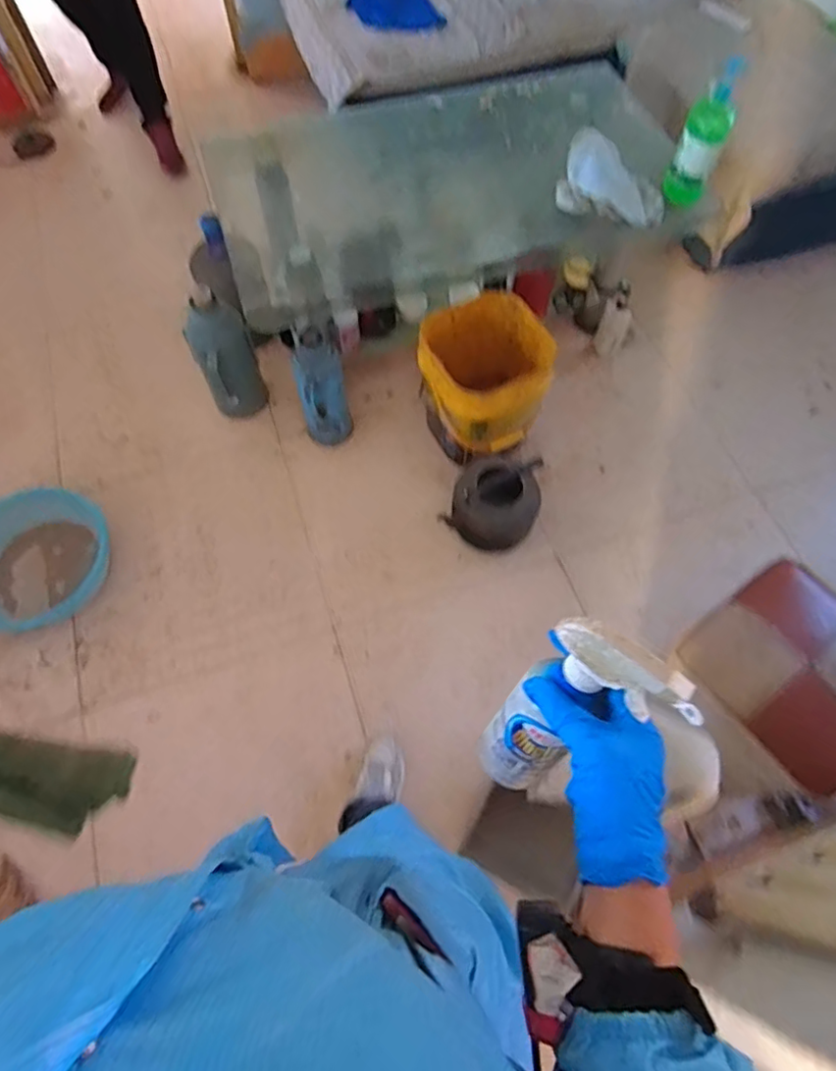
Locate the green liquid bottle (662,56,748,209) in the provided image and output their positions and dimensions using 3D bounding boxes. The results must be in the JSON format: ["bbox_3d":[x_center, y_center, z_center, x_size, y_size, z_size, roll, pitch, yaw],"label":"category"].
[{"bbox_3d":[0.696,-0.964,1.424,0.105,0.292,0.063,21,38,8],"label":"green liquid bottle"}]

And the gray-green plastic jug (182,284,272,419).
[{"bbox_3d":[-0.533,-0.486,1.666,0.153,0.374,0.186,-17,66,-10],"label":"gray-green plastic jug"}]

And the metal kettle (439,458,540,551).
[{"bbox_3d":[0.193,-0.088,1.467,0.218,0.228,0.184,26,64,11],"label":"metal kettle"}]

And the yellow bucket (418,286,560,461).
[{"bbox_3d":[0.181,-0.436,1.630,0.355,0.283,0.355,-22,62,2],"label":"yellow bucket"}]

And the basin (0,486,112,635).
[{"bbox_3d":[-0.991,0.070,1.501,0.391,0.117,0.332,-31,69,-15],"label":"basin"}]

